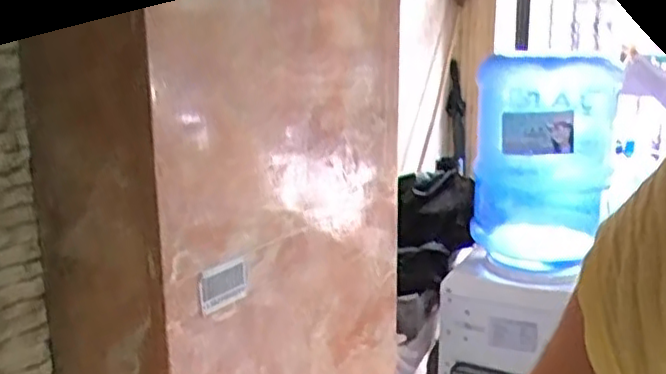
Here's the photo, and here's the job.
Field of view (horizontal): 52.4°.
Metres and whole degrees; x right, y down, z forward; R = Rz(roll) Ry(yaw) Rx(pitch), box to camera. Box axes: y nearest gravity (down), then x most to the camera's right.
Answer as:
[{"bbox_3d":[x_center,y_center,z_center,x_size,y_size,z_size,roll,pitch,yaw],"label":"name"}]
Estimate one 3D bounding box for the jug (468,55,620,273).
[{"bbox_3d":[0.409,-0.058,1.320,0.248,0.361,0.274,3,14,13],"label":"jug"}]

